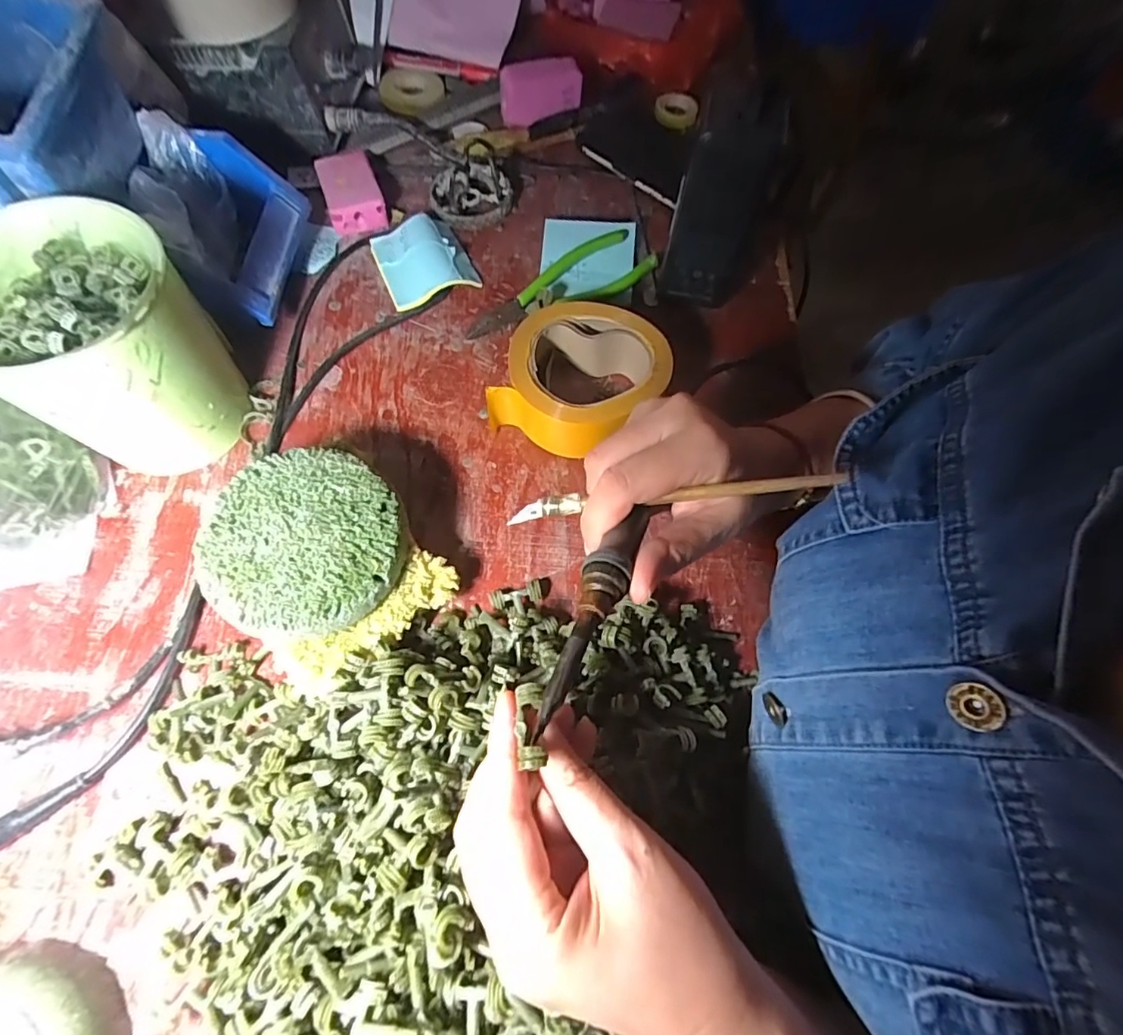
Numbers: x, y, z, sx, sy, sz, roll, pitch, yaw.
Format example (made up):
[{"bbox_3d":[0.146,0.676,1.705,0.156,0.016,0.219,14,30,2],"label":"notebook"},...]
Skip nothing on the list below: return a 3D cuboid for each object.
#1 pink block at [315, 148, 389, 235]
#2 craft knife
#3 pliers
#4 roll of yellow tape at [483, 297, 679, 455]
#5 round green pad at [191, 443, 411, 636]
[{"bbox_3d":[-0.178,-0.277,0.453,0.044,0.023,0.076,-19,69,-10],"label":"pink block"},{"bbox_3d":[0.048,-0.008,0.254,0.156,0.012,0.008,-4,66,16],"label":"craft knife"},{"bbox_3d":[0.000,-0.179,0.421,0.157,0.026,0.050,-35,73,-16],"label":"pliers"},{"bbox_3d":[0.015,-0.095,0.376,0.100,0.048,0.105,1,67,-2],"label":"roll of yellow tape"},{"bbox_3d":[-0.139,0.012,0.289,0.101,0.017,0.102,1,67,-2],"label":"round green pad"}]

